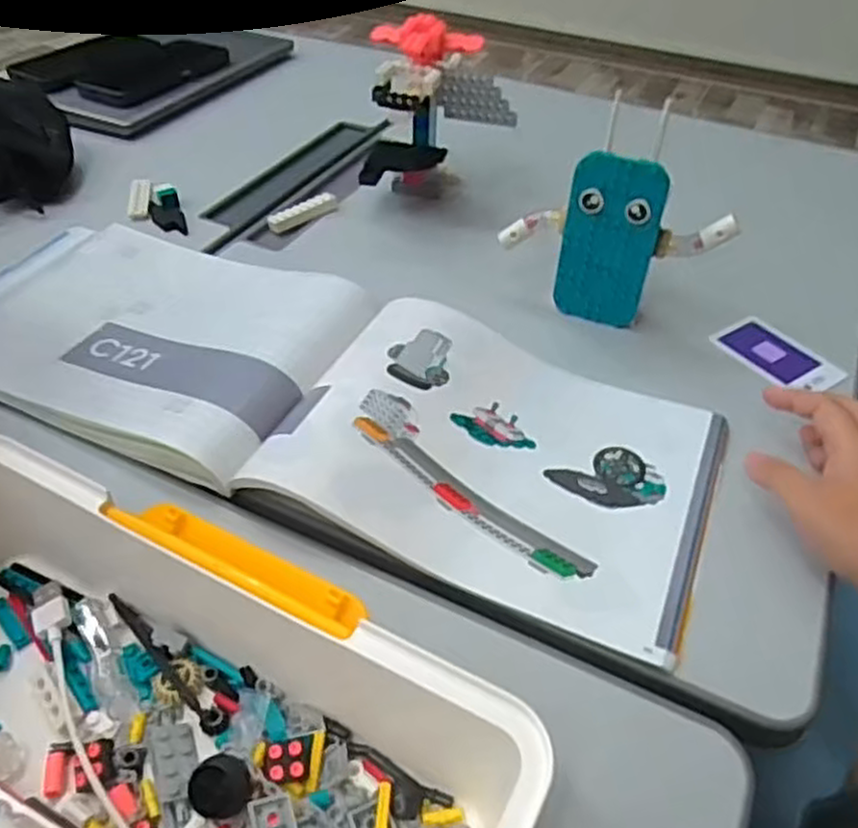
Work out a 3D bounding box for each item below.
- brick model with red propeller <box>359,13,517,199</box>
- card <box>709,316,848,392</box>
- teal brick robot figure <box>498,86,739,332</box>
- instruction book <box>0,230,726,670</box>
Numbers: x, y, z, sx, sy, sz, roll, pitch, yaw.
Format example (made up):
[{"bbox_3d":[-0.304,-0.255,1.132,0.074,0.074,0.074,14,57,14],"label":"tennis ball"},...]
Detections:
[{"bbox_3d":[0.008,-0.250,0.649,0.124,0.143,0.103,4,41,1],"label":"brick model with red propeller"},{"bbox_3d":[0.249,-0.041,0.541,0.058,0.007,0.080,-17,46,-24],"label":"card"},{"bbox_3d":[0.132,-0.136,0.524,0.151,0.148,0.047,17,43,15],"label":"teal brick robot figure"},{"bbox_3d":[-0.078,-0.030,0.487,0.510,0.021,0.210,20,44,19],"label":"instruction book"}]

